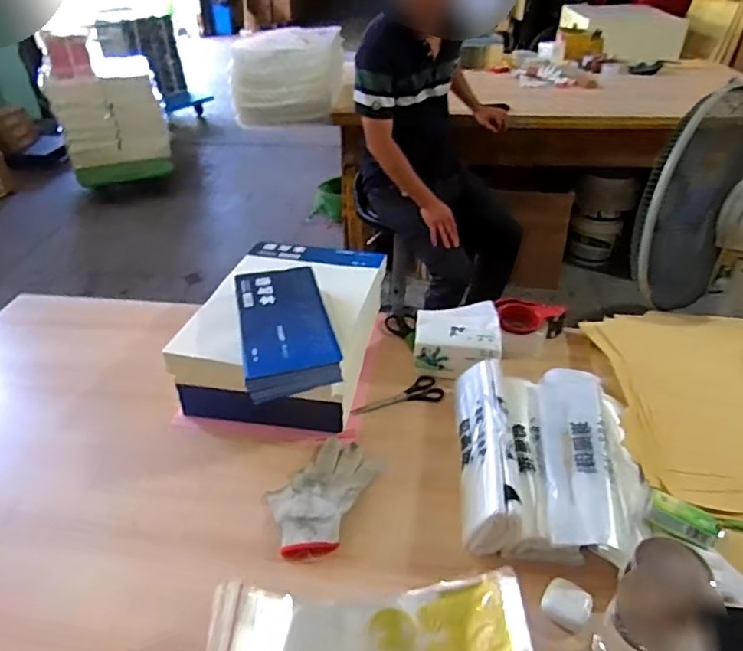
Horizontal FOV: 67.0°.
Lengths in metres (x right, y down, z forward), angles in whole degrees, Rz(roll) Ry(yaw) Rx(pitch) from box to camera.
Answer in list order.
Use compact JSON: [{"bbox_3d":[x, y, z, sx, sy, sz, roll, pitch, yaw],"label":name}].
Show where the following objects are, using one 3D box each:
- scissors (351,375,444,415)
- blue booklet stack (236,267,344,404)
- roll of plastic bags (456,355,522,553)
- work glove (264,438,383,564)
[{"bbox_3d":[0.039,0.115,0.926,0.151,0.012,0.058,-6,36,-8],"label":"scissors"},{"bbox_3d":[-0.132,-0.001,0.848,0.129,0.052,0.254,-9,36,-11],"label":"blue booklet stack"},{"bbox_3d":[0.156,0.167,0.786,0.073,0.079,0.299,4,36,6],"label":"roll of plastic bags"},{"bbox_3d":[-0.069,0.227,0.753,0.112,0.031,0.186,16,39,22],"label":"work glove"}]

